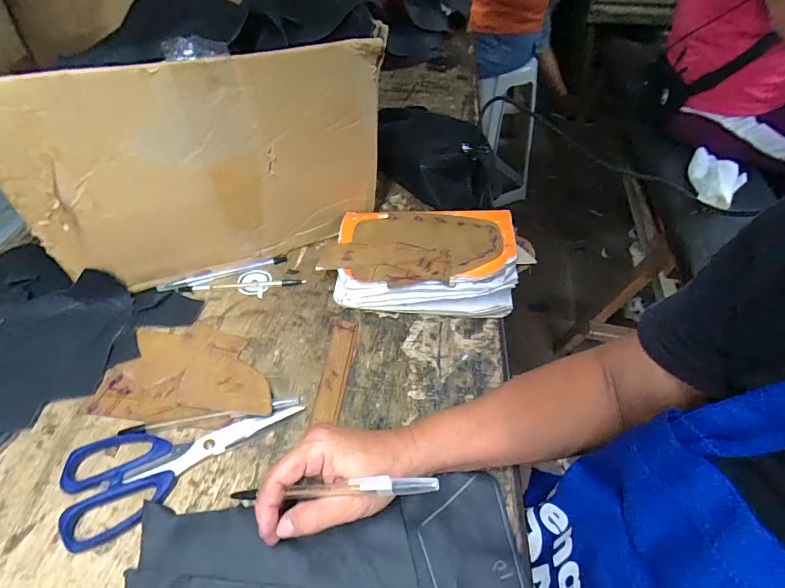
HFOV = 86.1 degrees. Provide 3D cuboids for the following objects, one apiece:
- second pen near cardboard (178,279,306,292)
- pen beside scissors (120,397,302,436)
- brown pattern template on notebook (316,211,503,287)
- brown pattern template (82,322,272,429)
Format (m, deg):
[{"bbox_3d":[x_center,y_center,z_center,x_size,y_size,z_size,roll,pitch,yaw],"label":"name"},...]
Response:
[{"bbox_3d":[-0.174,-0.011,0.489,0.141,0.004,0.011,-2,46,-6],"label":"second pen near cardboard"},{"bbox_3d":[-0.160,0.108,0.375,0.151,0.010,0.012,-7,47,-11],"label":"pen beside scissors"},{"bbox_3d":[0.021,-0.055,0.473,0.189,0.007,0.103,9,59,14],"label":"brown pattern template on notebook"},{"bbox_3d":[-0.192,0.074,0.408,0.165,0.017,0.107,7,46,2],"label":"brown pattern template"}]

